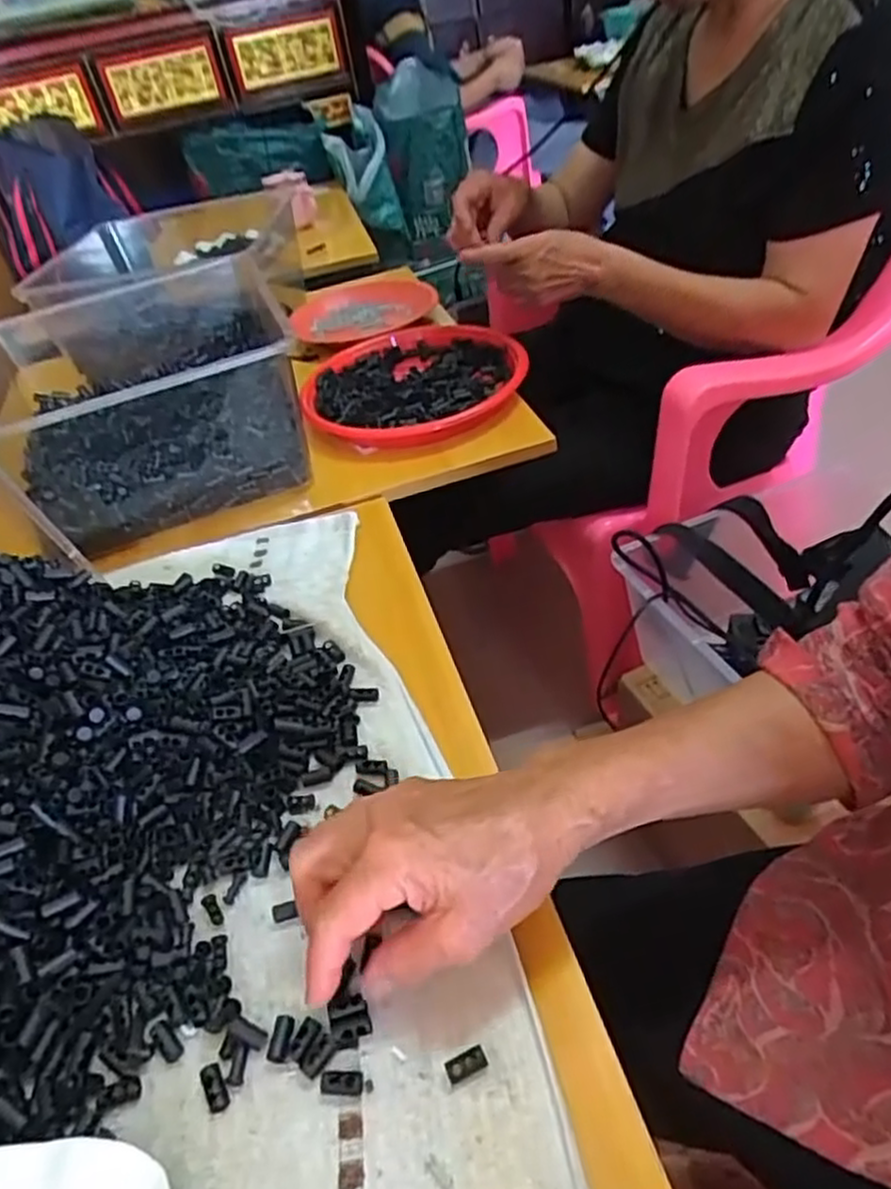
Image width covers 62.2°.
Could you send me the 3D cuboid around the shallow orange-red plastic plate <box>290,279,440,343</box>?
[{"bbox_3d":[-0.120,-0.407,1.044,0.182,0.035,0.216,-35,46,-25],"label":"shallow orange-red plastic plate"}]

